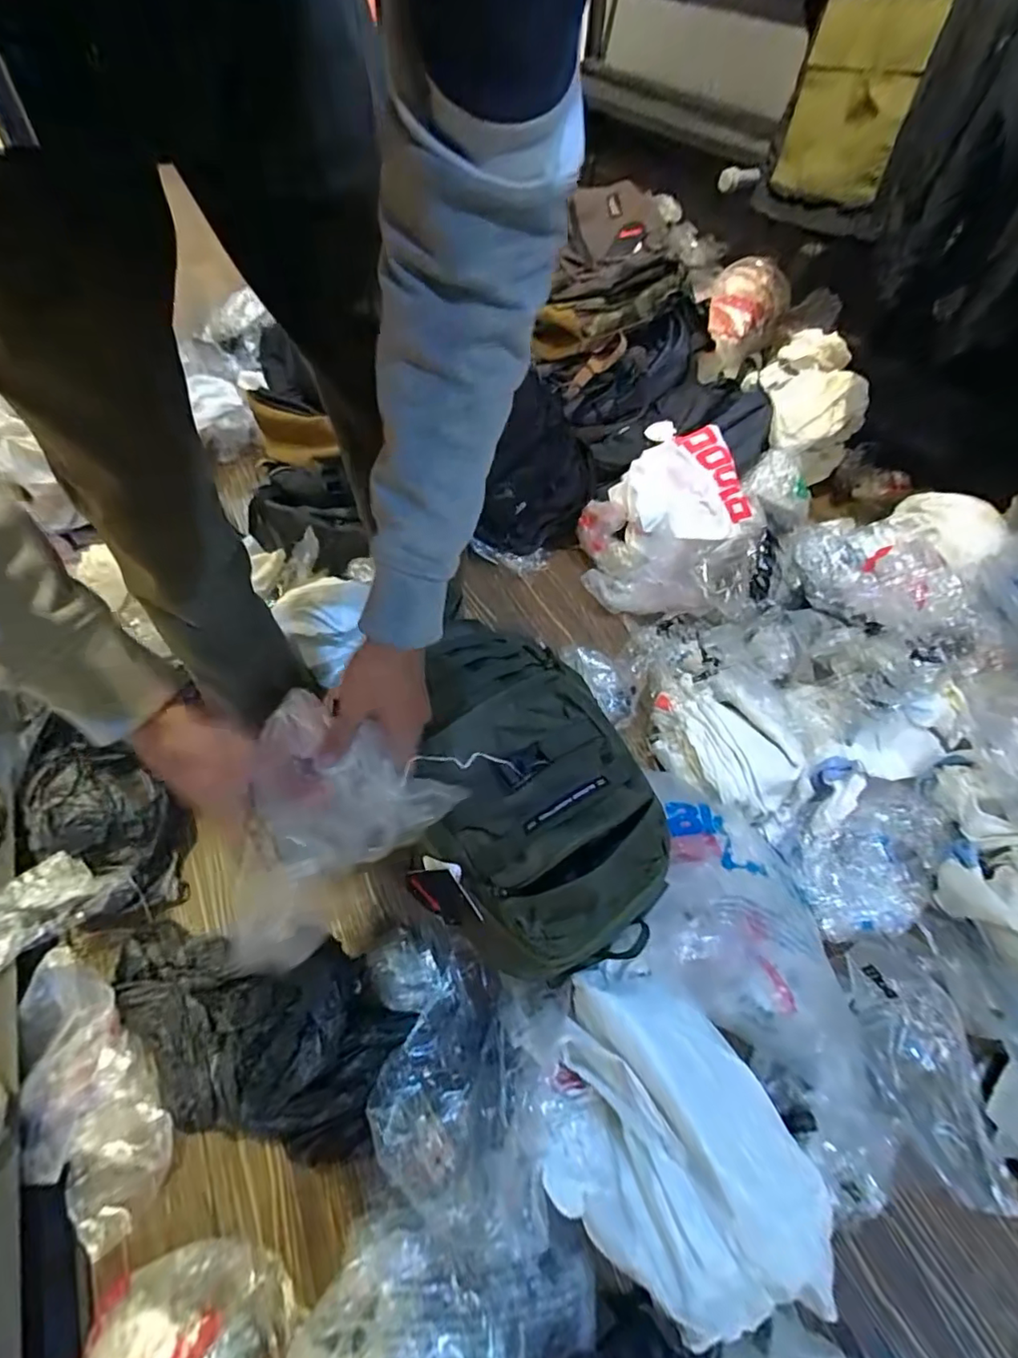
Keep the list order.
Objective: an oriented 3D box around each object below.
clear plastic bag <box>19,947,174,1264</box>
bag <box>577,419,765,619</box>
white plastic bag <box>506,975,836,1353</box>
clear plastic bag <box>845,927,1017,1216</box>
[{"bbox_3d":[-0.452,0.442,0.611,0.099,0.081,0.292,-22,81,-15],"label":"clear plastic bag"},{"bbox_3d":[0.288,-0.267,1.020,0.301,0.191,0.383,5,55,3],"label":"bag"},{"bbox_3d":[0.144,0.435,0.532,0.213,0.077,0.298,-27,59,-18],"label":"white plastic bag"},{"bbox_3d":[0.471,0.434,0.644,0.127,0.049,0.262,-2,55,-2],"label":"clear plastic bag"}]

